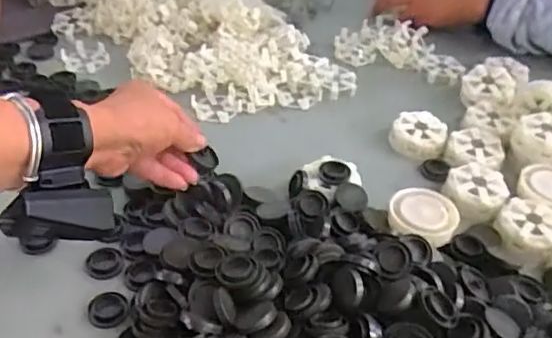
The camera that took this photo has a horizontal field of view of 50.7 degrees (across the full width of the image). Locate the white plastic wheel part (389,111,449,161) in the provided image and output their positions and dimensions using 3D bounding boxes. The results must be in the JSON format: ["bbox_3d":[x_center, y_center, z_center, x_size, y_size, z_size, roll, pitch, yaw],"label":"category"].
[{"bbox_3d":[0.164,-0.038,0.673,0.062,0.032,0.062,2,42,-2],"label":"white plastic wheel part"}]

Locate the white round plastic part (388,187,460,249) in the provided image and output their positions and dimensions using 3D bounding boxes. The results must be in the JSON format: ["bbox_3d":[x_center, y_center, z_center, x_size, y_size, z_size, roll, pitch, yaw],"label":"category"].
[{"bbox_3d":[0.138,0.044,0.547,0.062,0.017,0.069,13,43,11],"label":"white round plastic part"}]

